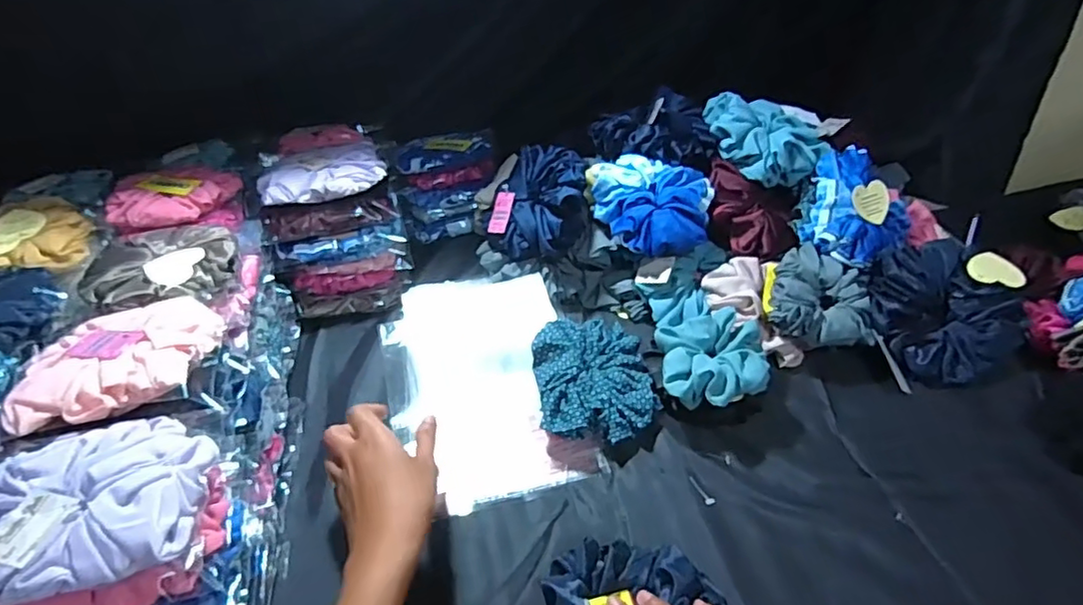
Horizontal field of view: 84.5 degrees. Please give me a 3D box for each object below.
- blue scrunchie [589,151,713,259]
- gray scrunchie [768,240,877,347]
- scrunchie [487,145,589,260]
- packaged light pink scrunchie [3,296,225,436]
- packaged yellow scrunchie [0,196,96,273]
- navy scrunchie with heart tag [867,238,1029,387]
[{"bbox_3d":[0.108,-0.101,0.609,0.128,0.057,0.092,14,45,20],"label":"blue scrunchie"},{"bbox_3d":[0.267,-0.006,0.565,0.092,0.045,0.092,10,43,16],"label":"gray scrunchie"},{"bbox_3d":[-0.008,-0.106,0.645,0.111,0.089,0.107,-4,41,1],"label":"scrunchie"},{"bbox_3d":[-0.294,0.032,0.422,0.121,0.015,0.113,-11,42,-7],"label":"packaged light pink scrunchie"},{"bbox_3d":[-0.493,-0.060,0.565,0.115,0.032,0.103,-14,42,-11],"label":"packaged yellow scrunchie"},{"bbox_3d":[0.382,0.004,0.565,0.137,0.030,0.133,-25,77,-5],"label":"navy scrunchie with heart tag"}]

